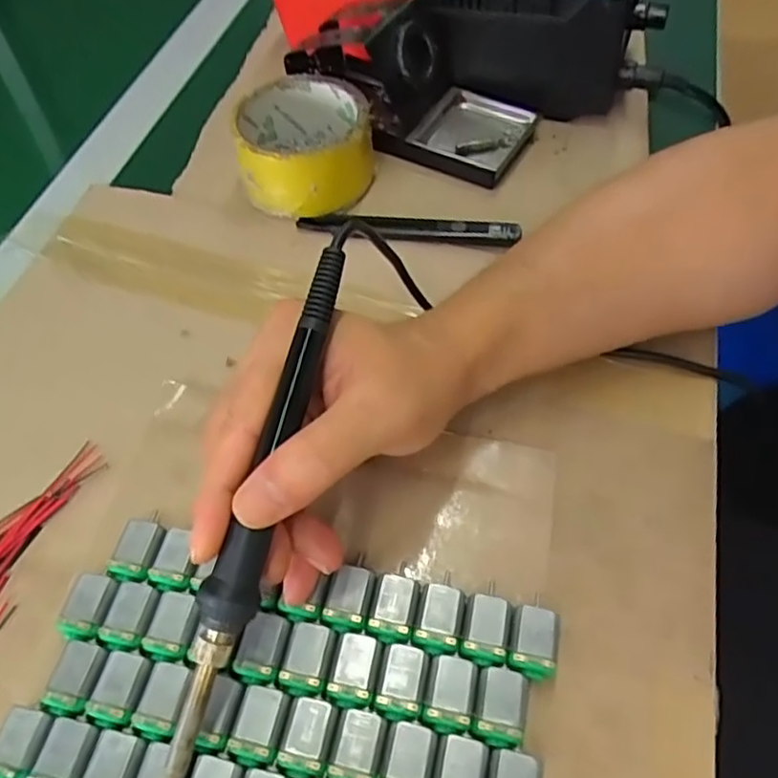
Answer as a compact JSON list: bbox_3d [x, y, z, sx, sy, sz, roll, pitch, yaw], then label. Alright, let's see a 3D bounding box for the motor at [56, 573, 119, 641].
[{"bbox_3d":[-0.127,0.095,0.284,0.020,0.014,0.026,12,57,9],"label":"motor"}]

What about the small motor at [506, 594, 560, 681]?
[{"bbox_3d":[0.059,0.103,0.271,0.019,0.014,0.030,14,58,10],"label":"small motor"}]

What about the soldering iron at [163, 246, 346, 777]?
[{"bbox_3d":[-0.049,0.047,0.241,0.018,0.014,0.207,15,83,11],"label":"soldering iron"}]

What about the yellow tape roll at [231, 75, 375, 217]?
[{"bbox_3d":[-0.054,-0.159,0.429,0.083,0.051,0.088,-1,56,1],"label":"yellow tape roll"}]

